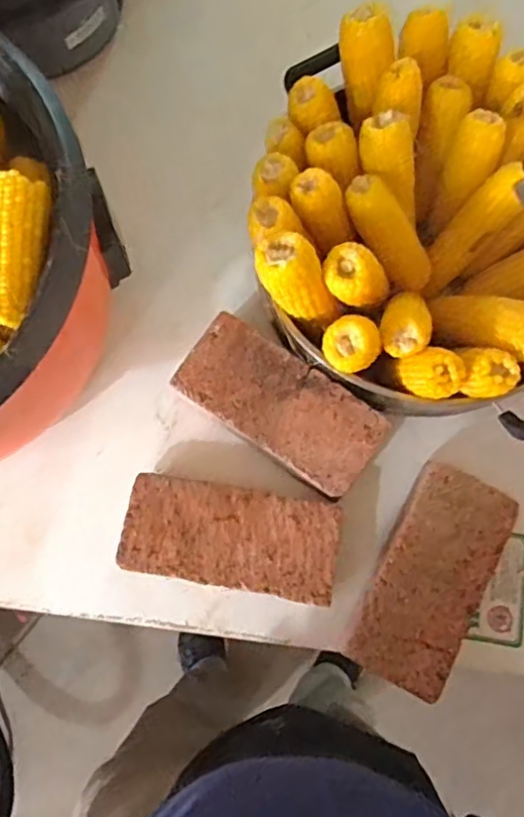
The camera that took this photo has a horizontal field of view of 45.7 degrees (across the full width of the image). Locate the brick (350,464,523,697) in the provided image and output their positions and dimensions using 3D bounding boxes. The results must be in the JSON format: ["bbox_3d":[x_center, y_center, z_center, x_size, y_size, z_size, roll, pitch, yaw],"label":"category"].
[{"bbox_3d":[0.176,0.176,0.650,0.112,0.048,0.216,27,80,7],"label":"brick"}]

